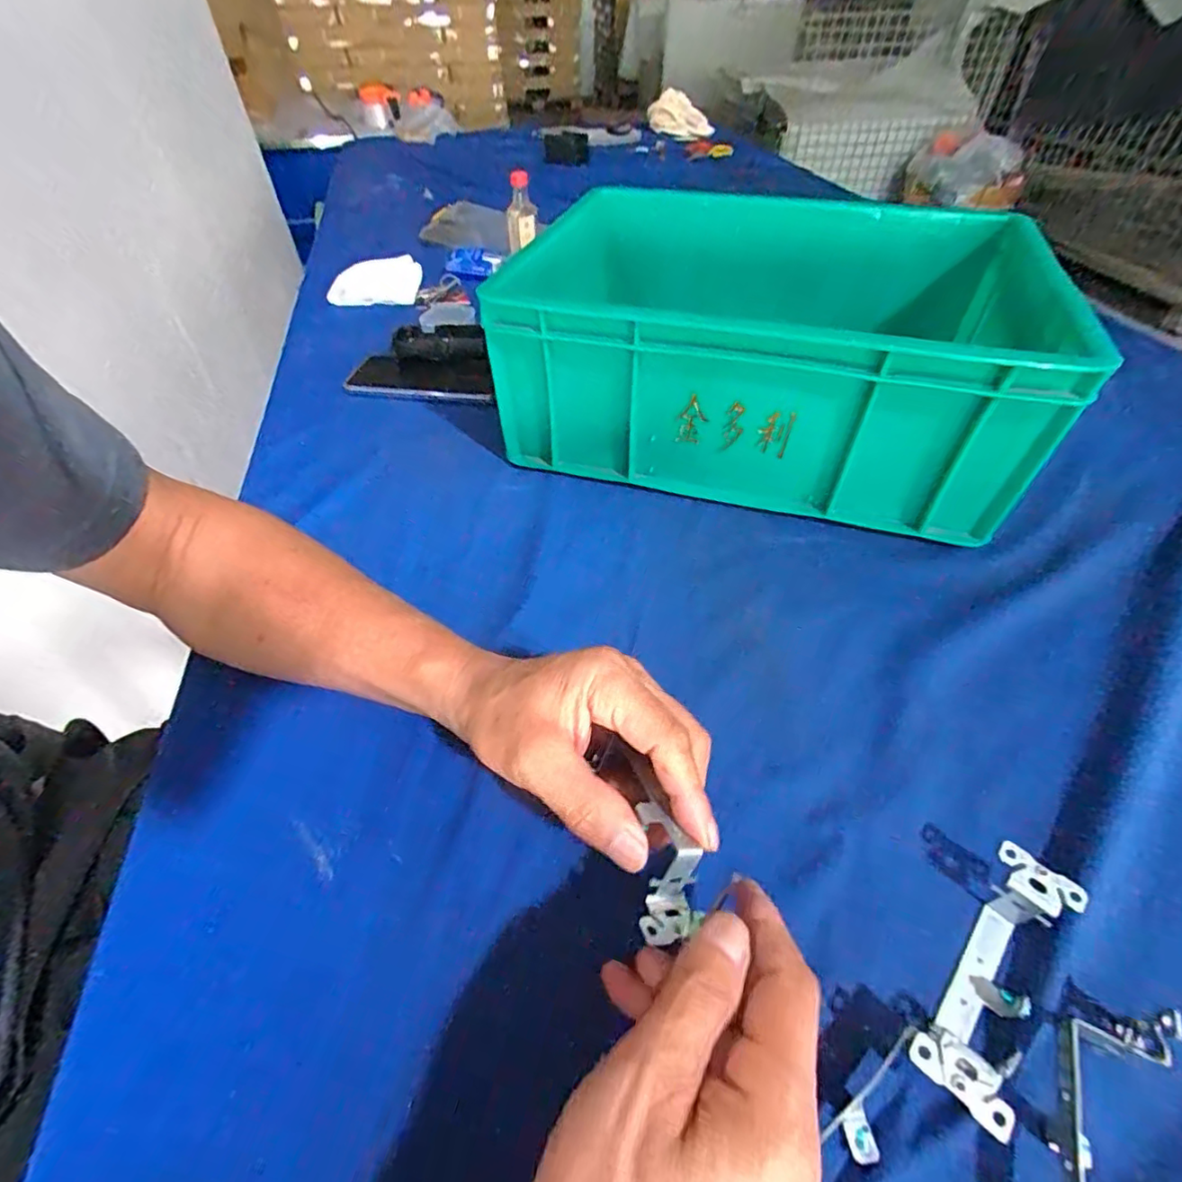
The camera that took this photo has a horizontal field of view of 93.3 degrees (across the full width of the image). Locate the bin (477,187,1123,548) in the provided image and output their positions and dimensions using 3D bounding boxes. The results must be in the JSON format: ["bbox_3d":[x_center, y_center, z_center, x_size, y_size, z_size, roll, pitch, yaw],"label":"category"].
[{"bbox_3d":[0.159,-0.222,0.497,0.411,0.151,0.329,15,49,15],"label":"bin"}]

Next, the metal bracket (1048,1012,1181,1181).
[{"bbox_3d":[0.180,0.196,0.191,0.030,0.028,0.101,22,51,20],"label":"metal bracket"}]

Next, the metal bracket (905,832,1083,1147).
[{"bbox_3d":[0.163,0.158,0.229,0.031,0.028,0.104,35,57,29],"label":"metal bracket"}]

